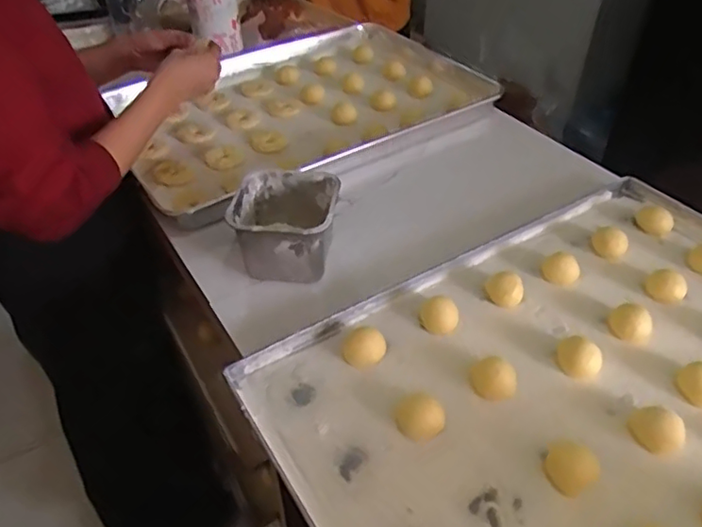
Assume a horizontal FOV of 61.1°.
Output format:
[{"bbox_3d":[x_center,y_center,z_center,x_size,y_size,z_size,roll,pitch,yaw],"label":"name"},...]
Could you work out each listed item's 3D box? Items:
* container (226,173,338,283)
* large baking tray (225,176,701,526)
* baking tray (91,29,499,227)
[{"bbox_3d":[-0.074,-0.043,0.702,0.108,0.087,0.117,4,41,5],"label":"container"},{"bbox_3d":[0.242,0.108,0.583,0.608,0.028,0.403,-24,47,-23],"label":"large baking tray"},{"bbox_3d":[-0.086,-0.277,1.005,0.612,0.032,0.420,-25,46,-25],"label":"baking tray"}]

